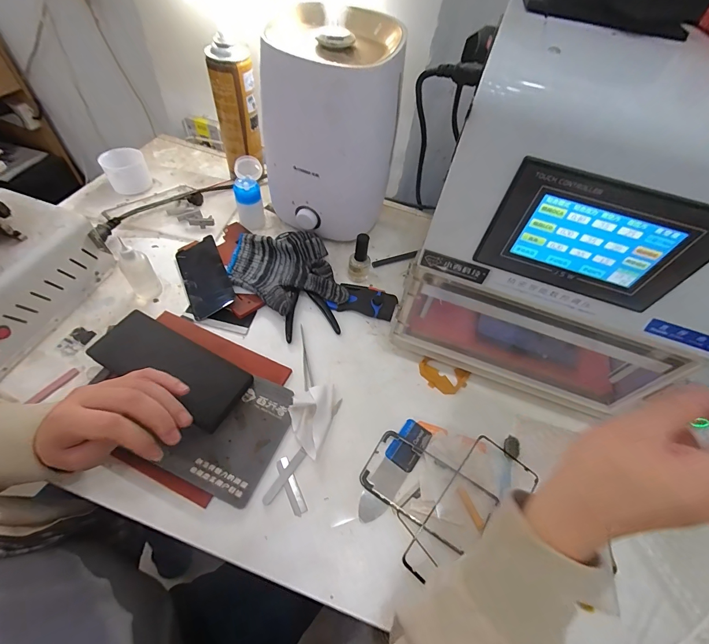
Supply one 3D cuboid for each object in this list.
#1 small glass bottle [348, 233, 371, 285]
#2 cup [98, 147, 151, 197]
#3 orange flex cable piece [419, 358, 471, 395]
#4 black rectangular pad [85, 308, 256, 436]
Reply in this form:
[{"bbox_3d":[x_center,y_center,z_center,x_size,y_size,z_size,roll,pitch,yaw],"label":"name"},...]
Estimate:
[{"bbox_3d":[0.008,-0.094,0.508,0.031,0.078,0.024,4,55,-2],"label":"small glass bottle"},{"bbox_3d":[-0.391,-0.256,0.592,0.066,0.058,0.060,-22,60,-21],"label":"cup"},{"bbox_3d":[0.116,0.073,0.449,0.064,0.004,0.039,16,55,6],"label":"orange flex cable piece"},{"bbox_3d":[-0.214,0.051,0.399,0.180,0.025,0.072,25,57,10],"label":"black rectangular pad"}]

